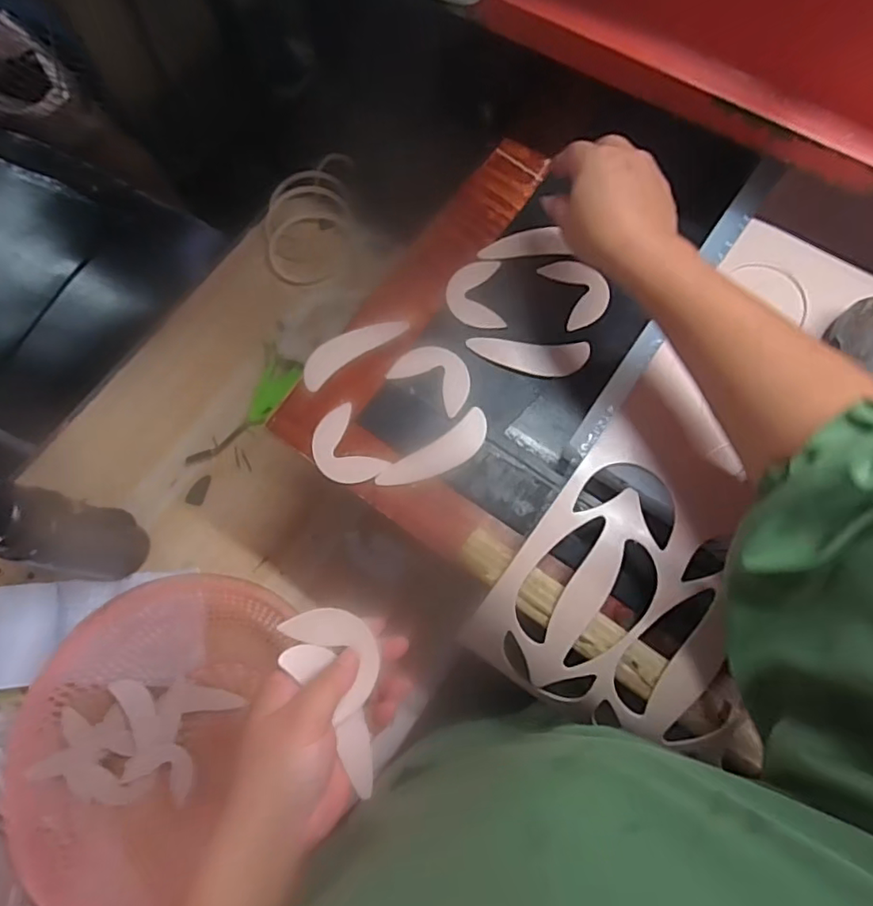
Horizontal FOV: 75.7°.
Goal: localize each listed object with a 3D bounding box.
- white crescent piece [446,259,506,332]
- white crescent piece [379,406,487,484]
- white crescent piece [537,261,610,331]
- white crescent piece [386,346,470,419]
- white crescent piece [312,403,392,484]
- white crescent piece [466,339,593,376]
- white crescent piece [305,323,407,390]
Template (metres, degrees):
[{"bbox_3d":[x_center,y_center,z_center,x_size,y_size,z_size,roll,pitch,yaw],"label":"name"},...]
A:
[{"bbox_3d":[0.034,-0.138,0.496,0.047,0.005,0.065,-6,71,-1],"label":"white crescent piece"},{"bbox_3d":[0.001,0.003,0.458,0.100,0.004,0.031,-34,75,-4],"label":"white crescent piece"},{"bbox_3d":[0.127,-0.144,0.500,0.048,0.004,0.067,-23,72,-1],"label":"white crescent piece"},{"bbox_3d":[-0.001,-0.067,0.482,0.073,0.006,0.046,36,76,12],"label":"white crescent piece"},{"bbox_3d":[-0.077,-0.004,0.465,0.048,0.004,0.068,-34,74,-10],"label":"white crescent piece"},{"bbox_3d":[0.079,-0.081,0.479,0.100,0.004,0.032,2,72,2],"label":"white crescent piece"},{"bbox_3d":[-0.077,-0.095,0.497,0.100,0.005,0.037,-35,66,-6],"label":"white crescent piece"}]

